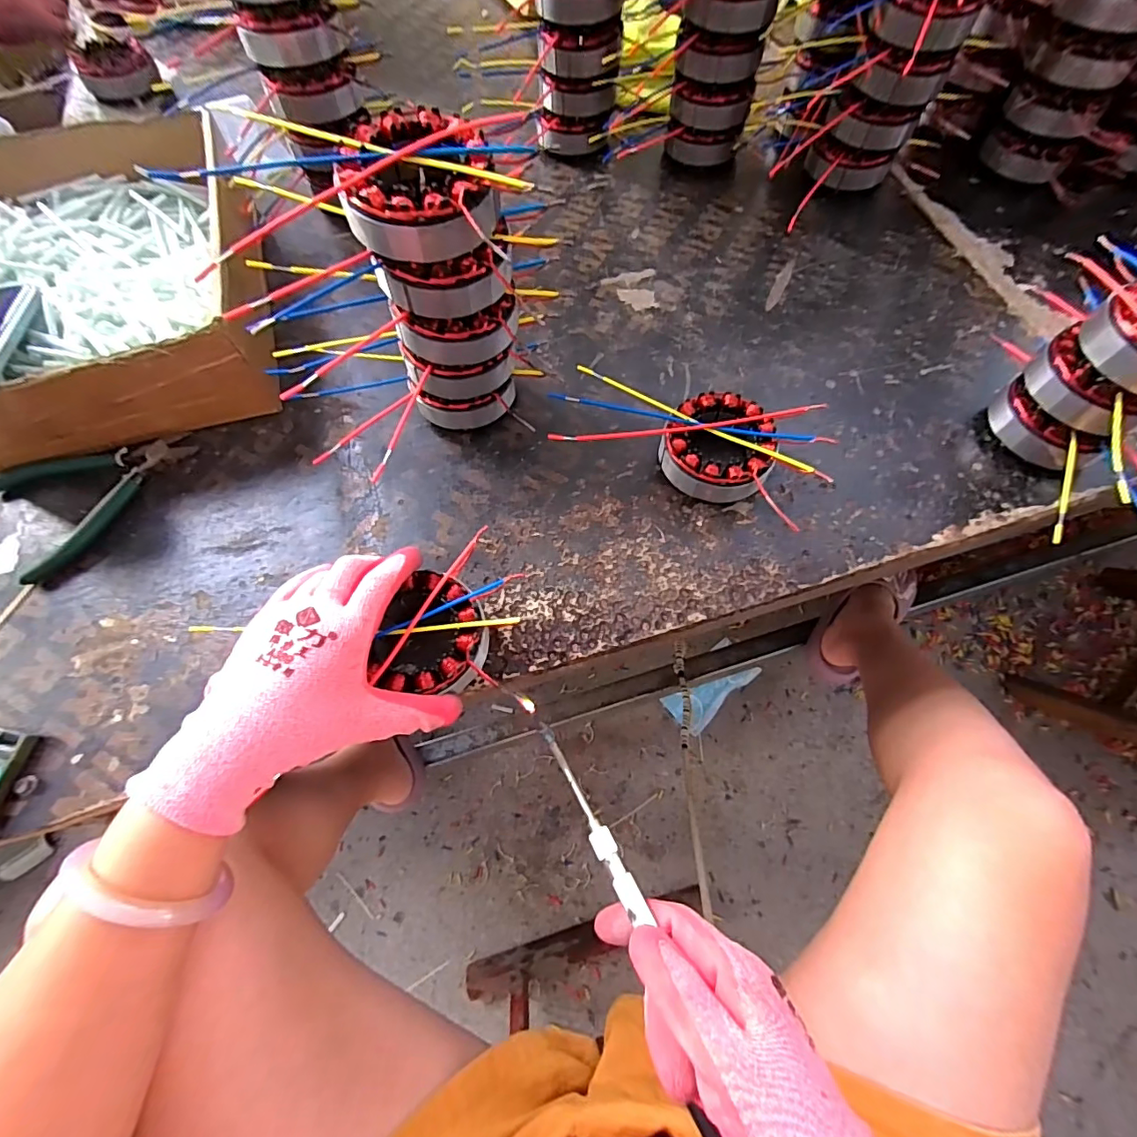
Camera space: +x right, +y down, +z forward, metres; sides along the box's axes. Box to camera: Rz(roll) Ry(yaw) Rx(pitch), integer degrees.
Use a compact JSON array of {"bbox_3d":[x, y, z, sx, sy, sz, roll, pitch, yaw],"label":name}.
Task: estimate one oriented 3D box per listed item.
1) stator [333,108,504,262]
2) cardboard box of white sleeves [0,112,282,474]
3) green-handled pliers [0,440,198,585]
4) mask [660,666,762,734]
[{"bbox_3d":[-0.082,-0.213,0.294,0.083,0.044,0.085,-4,66,0],"label":"stator"},{"bbox_3d":[-0.406,-0.252,0.446,0.250,0.093,0.371,-21,69,-8],"label":"cardboard box of white sleeves"},{"bbox_3d":[-0.396,-0.070,0.415,0.109,0.011,0.145,34,72,14],"label":"green-handled pliers"},{"bbox_3d":[0.256,0.231,0.882,0.171,0.024,0.070,-17,67,-6],"label":"mask"}]

